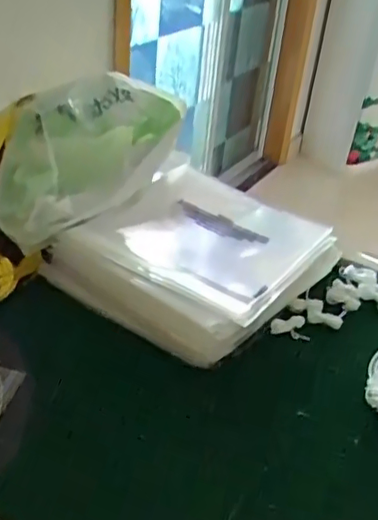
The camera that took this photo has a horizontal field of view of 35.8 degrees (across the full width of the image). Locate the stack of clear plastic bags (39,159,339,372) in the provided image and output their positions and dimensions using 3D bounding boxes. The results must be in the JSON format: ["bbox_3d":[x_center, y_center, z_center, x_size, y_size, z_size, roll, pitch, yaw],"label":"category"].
[{"bbox_3d":[0.011,-0.007,0.603,0.224,0.039,0.238,28,40,29],"label":"stack of clear plastic bags"}]

